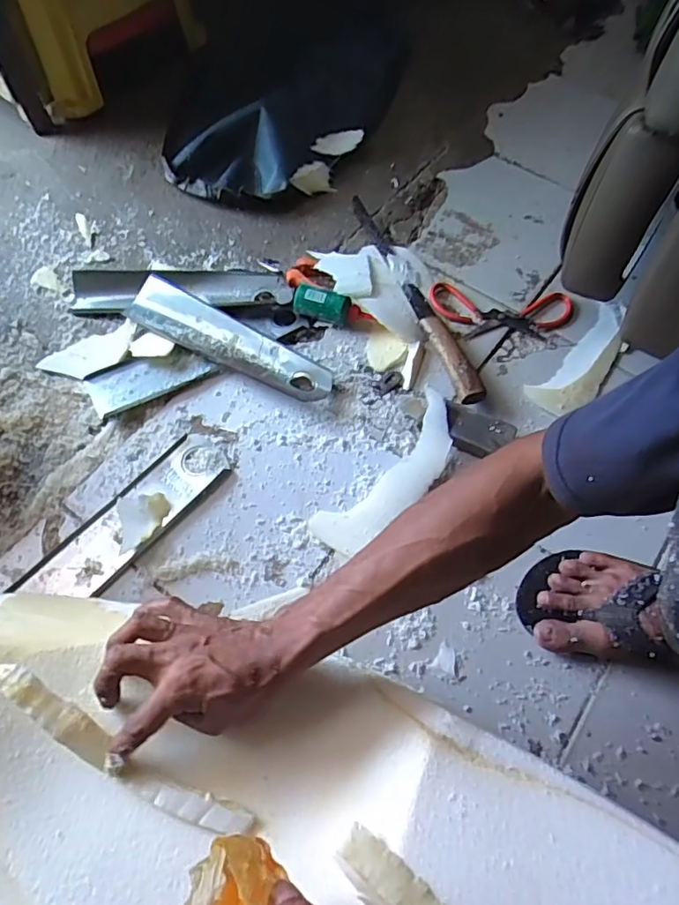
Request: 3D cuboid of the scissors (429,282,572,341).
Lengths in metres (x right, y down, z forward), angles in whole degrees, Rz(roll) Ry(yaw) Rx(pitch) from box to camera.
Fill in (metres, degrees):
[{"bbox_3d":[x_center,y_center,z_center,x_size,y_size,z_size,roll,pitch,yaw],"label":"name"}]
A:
[{"bbox_3d":[0.231,-0.201,0.819,0.201,0.011,0.094,6,62,1],"label":"scissors"}]

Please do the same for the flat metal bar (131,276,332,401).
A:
[{"bbox_3d":[-0.150,-0.149,0.775,0.301,0.032,0.071,28,64,13],"label":"flat metal bar"}]

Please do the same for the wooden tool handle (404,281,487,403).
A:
[{"bbox_3d":[0.137,-0.156,0.782,0.033,0.033,0.219,-18,64,-11],"label":"wooden tool handle"}]

